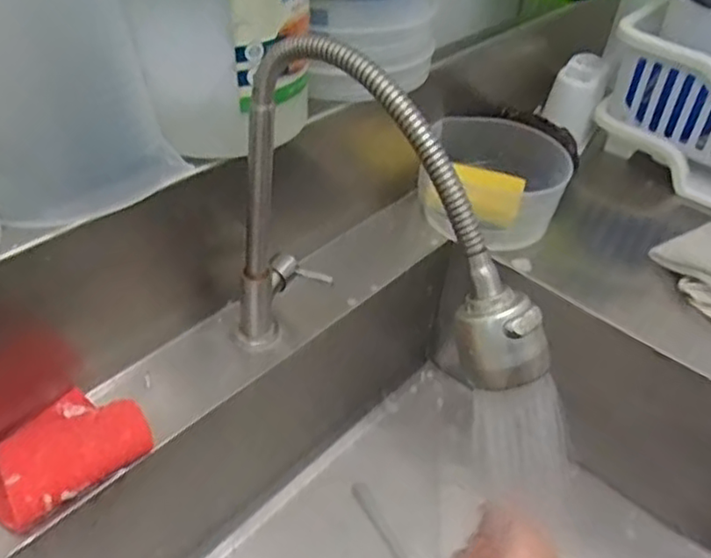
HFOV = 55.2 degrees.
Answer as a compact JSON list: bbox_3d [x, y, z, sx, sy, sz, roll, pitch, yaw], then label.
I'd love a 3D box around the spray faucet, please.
[{"bbox_3d":[0.016,-0.011,0.470,0.268,0.281,0.066,35,48,29],"label":"spray faucet"}]

